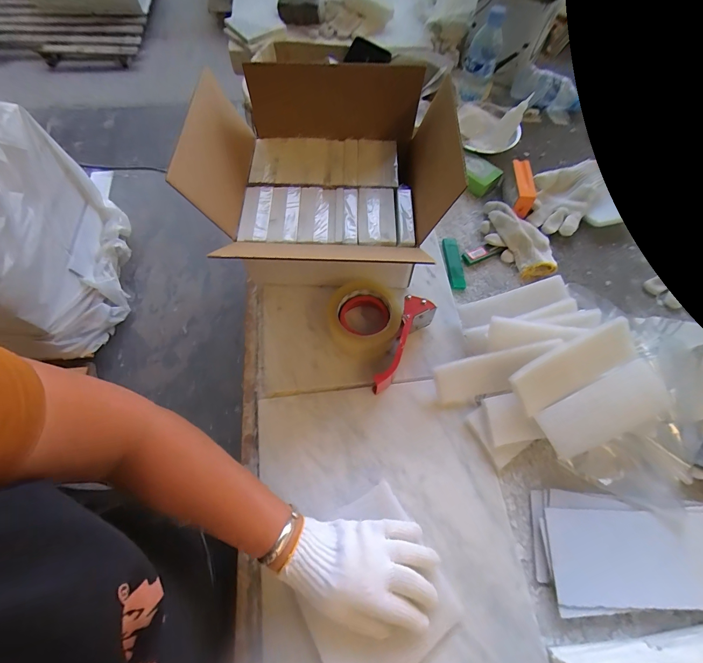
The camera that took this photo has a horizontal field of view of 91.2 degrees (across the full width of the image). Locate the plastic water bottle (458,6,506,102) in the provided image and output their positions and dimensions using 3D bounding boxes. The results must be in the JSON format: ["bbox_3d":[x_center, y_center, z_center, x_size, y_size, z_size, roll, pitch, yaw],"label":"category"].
[{"bbox_3d":[0.268,-0.570,0.724,0.072,0.161,0.066,23,68,8],"label":"plastic water bottle"}]

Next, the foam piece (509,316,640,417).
[{"bbox_3d":[0.290,0.045,0.445,0.165,0.013,0.065,-26,98,-1],"label":"foam piece"}]

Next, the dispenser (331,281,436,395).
[{"bbox_3d":[0.027,-0.010,0.503,0.144,0.060,0.135,36,70,15],"label":"dispenser"}]

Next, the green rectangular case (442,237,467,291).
[{"bbox_3d":[0.174,-0.117,0.587,0.028,0.007,0.103,-2,67,-3],"label":"green rectangular case"}]

